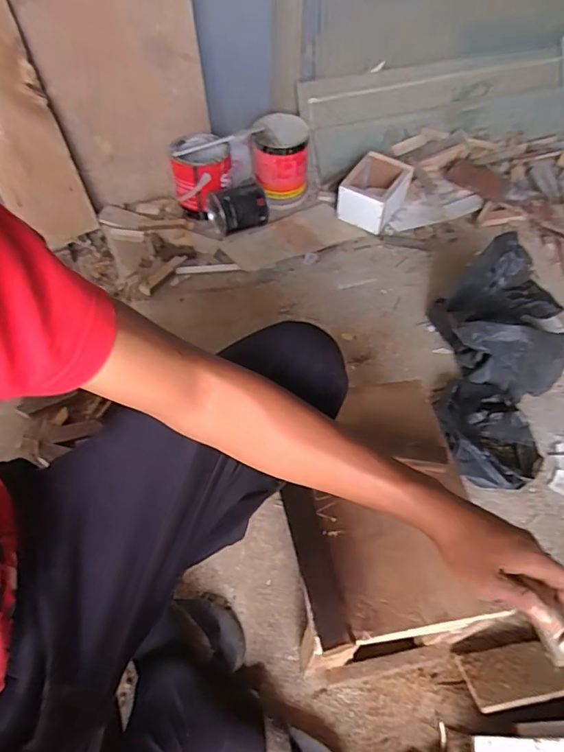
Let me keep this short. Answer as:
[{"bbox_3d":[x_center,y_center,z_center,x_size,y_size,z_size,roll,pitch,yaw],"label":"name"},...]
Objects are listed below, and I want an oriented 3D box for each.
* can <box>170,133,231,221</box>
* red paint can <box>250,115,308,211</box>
[{"bbox_3d":[-0.199,-0.502,1.251,0.140,0.150,0.141,-1,54,-1],"label":"can"},{"bbox_3d":[-0.004,-0.584,1.321,0.147,0.156,0.175,0,54,0],"label":"red paint can"}]

